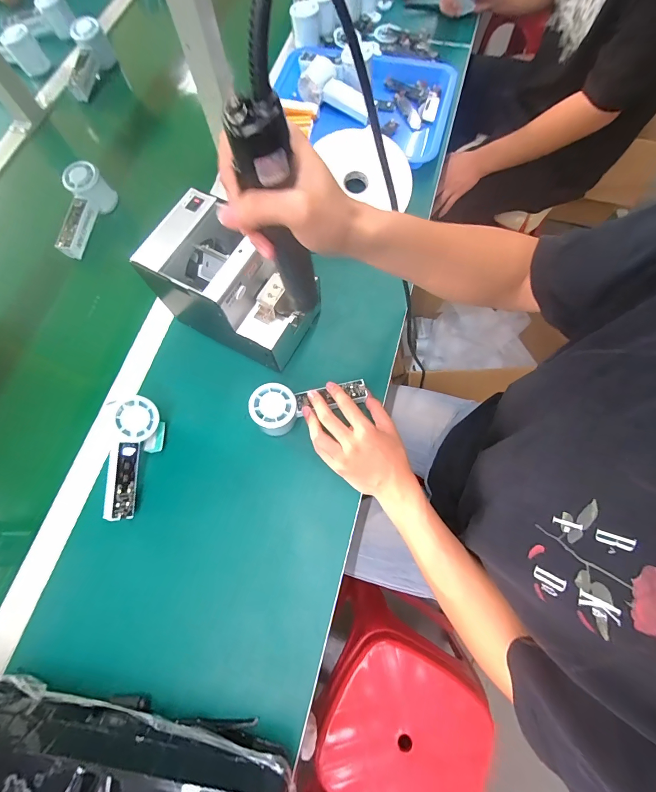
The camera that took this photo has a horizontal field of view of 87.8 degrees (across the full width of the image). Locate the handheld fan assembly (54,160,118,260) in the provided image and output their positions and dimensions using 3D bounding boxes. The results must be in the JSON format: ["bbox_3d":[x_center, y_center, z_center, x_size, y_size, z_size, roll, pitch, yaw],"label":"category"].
[{"bbox_3d":[-0.417,-0.308,0.581,0.052,0.059,0.150,16,87,7],"label":"handheld fan assembly"}]

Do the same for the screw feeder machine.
[{"bbox_3d":[-0.120,-0.143,0.451,0.184,0.139,0.127,33,76,11],"label":"screw feeder machine"}]

